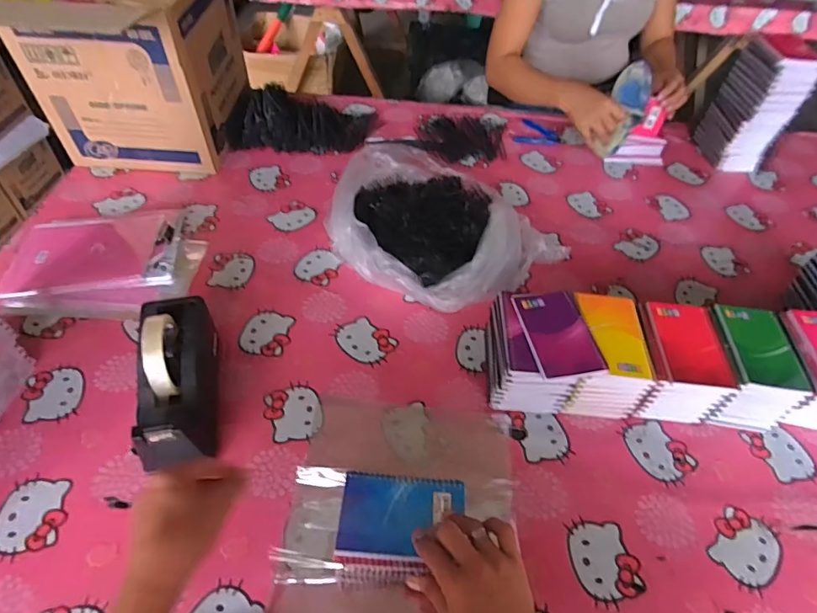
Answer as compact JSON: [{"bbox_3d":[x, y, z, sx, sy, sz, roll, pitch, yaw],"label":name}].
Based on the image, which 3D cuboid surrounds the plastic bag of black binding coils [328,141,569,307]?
[{"bbox_3d":[0.025,-0.143,0.819,0.298,0.101,0.347,-19,54,-19],"label":"plastic bag of black binding coils"}]

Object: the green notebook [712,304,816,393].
[{"bbox_3d":[0.467,0.050,0.629,0.100,0.007,0.126,8,50,3],"label":"green notebook"}]

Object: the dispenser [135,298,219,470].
[{"bbox_3d":[-0.285,0.088,0.591,0.085,0.124,0.206,-9,51,-11],"label":"dispenser"}]

